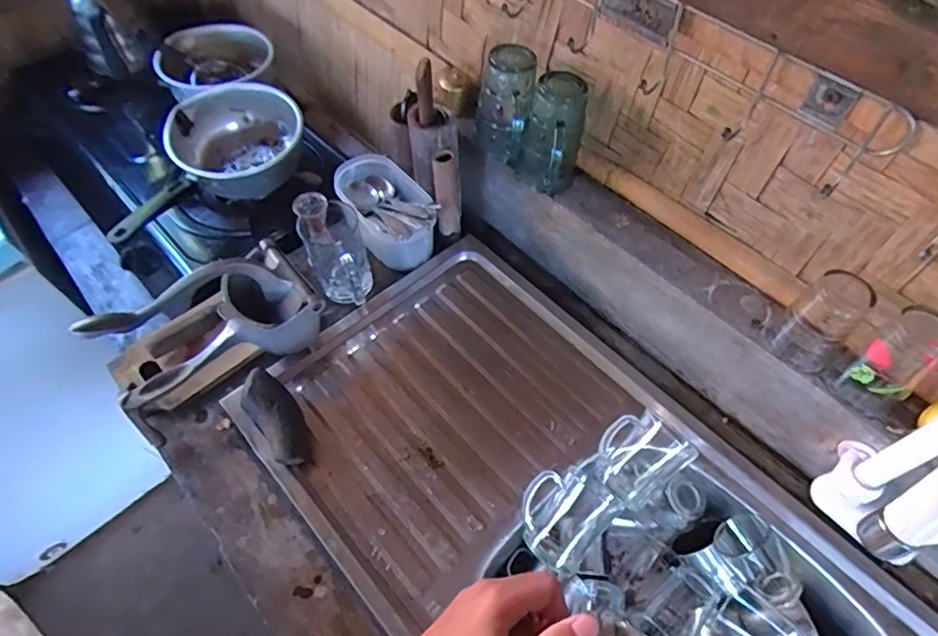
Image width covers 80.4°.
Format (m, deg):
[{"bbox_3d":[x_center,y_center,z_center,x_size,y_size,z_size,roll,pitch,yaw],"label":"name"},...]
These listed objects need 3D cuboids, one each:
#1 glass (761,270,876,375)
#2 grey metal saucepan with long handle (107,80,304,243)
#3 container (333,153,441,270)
[{"bbox_3d":[0.347,0.002,0.547,0.056,0.094,0.062,-32,63,-18],"label":"glass"},{"bbox_3d":[-0.398,-0.238,0.837,0.196,0.085,0.316,38,64,23],"label":"grey metal saucepan with long handle"},{"bbox_3d":[-0.117,-0.155,0.785,0.110,0.075,0.181,-20,58,-13],"label":"container"}]

